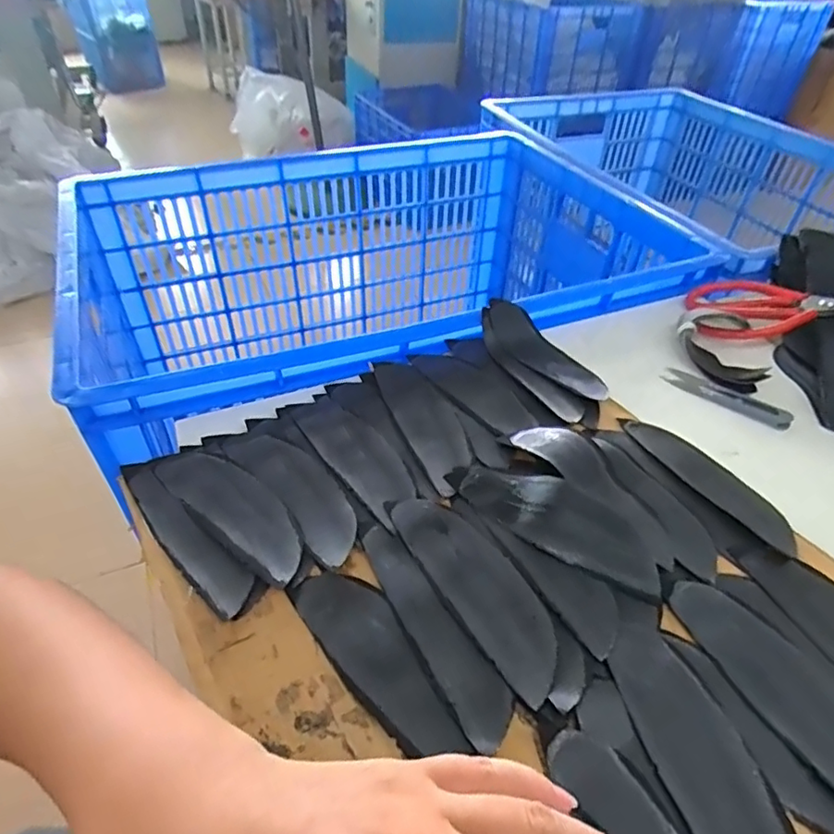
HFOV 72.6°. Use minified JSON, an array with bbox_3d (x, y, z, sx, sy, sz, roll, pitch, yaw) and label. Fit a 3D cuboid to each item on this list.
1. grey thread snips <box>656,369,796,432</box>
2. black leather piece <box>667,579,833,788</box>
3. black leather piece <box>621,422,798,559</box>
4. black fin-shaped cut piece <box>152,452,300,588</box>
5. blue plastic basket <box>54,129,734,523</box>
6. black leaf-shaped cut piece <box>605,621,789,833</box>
[{"bbox_3d":[0.261,-0.019,0.480,0.102,0.009,0.020,31,50,27],"label":"grey thread snips"},{"bbox_3d":[0.193,0.138,0.290,0.046,0.010,0.137,-19,47,-22],"label":"black leather piece"},{"bbox_3d":[0.215,0.044,0.411,0.053,0.016,0.134,-23,49,-25],"label":"black leather piece"},{"bbox_3d":[-0.119,0.057,0.373,0.136,0.007,0.045,31,50,27],"label":"black fin-shaped cut piece"},{"bbox_3d":[-0.052,-0.151,0.754,0.674,0.257,0.490,-18,47,-20],"label":"blue plastic basket"},{"bbox_3d":[0.136,0.162,0.267,0.045,0.004,0.133,-11,45,-13],"label":"black leaf-shaped cut piece"}]

